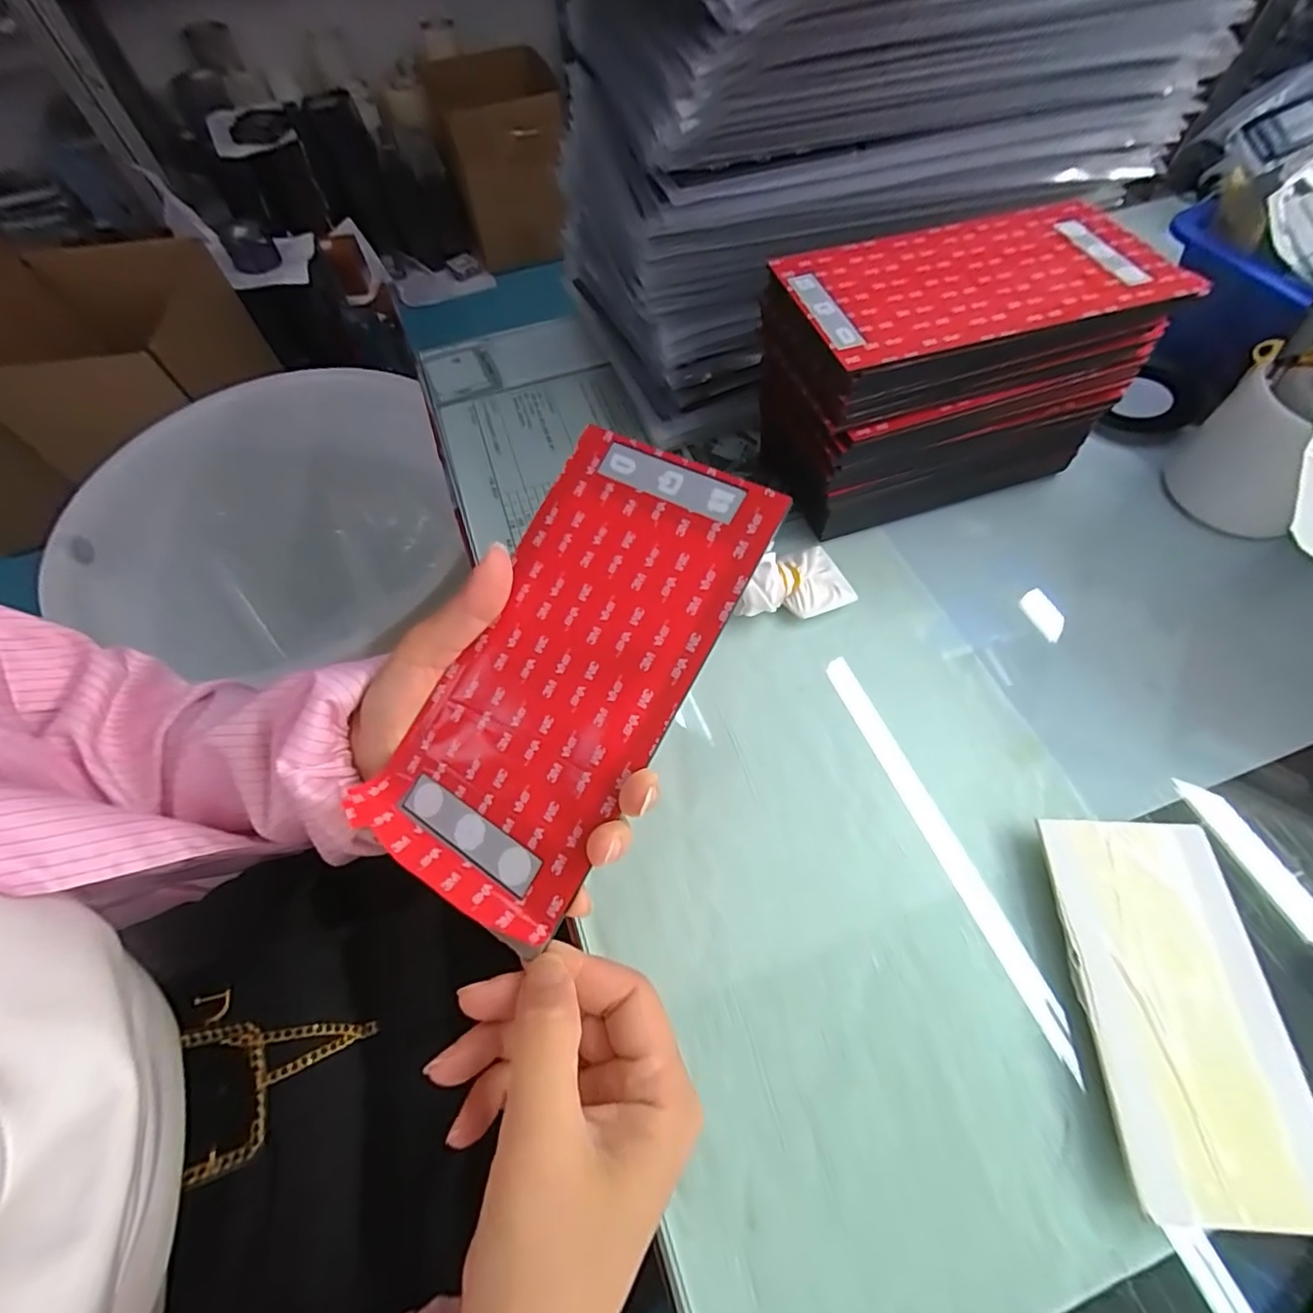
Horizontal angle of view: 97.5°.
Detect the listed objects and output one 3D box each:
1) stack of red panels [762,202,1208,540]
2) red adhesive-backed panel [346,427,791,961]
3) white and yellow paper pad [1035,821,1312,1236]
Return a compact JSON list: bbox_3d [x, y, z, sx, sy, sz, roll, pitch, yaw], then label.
[{"bbox_3d":[0.177,-0.171,0.365,0.209,0.134,0.102,-16,61,-7],"label":"stack of red panels"},{"bbox_3d":[-0.035,0.002,0.229,0.097,0.010,0.192,28,86,21],"label":"red adhesive-backed panel"},{"bbox_3d":[0.229,0.152,0.256,0.083,0.013,0.149,3,60,3],"label":"white and yellow paper pad"}]

